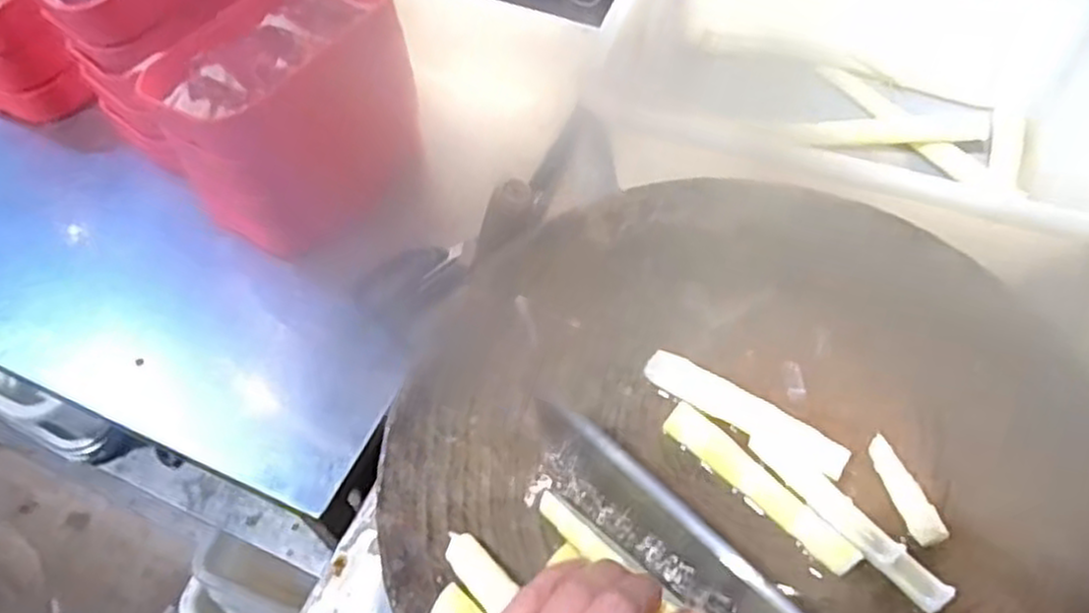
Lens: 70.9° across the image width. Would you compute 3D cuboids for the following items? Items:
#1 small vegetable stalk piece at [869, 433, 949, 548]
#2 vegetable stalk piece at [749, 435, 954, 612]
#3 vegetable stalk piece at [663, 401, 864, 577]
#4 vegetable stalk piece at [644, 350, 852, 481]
[{"bbox_3d":[0.191,0.097,0.407,0.016,0.007,0.060,-14,57,-9],"label":"small vegetable stalk piece"},{"bbox_3d":[0.157,0.110,0.401,0.020,0.008,0.117,-34,62,-20],"label":"vegetable stalk piece"},{"bbox_3d":[0.116,0.096,0.412,0.118,0.007,0.020,39,65,23],"label":"vegetable stalk piece"},{"bbox_3d":[0.114,0.059,0.435,0.119,0.009,0.025,25,60,16],"label":"vegetable stalk piece"}]

